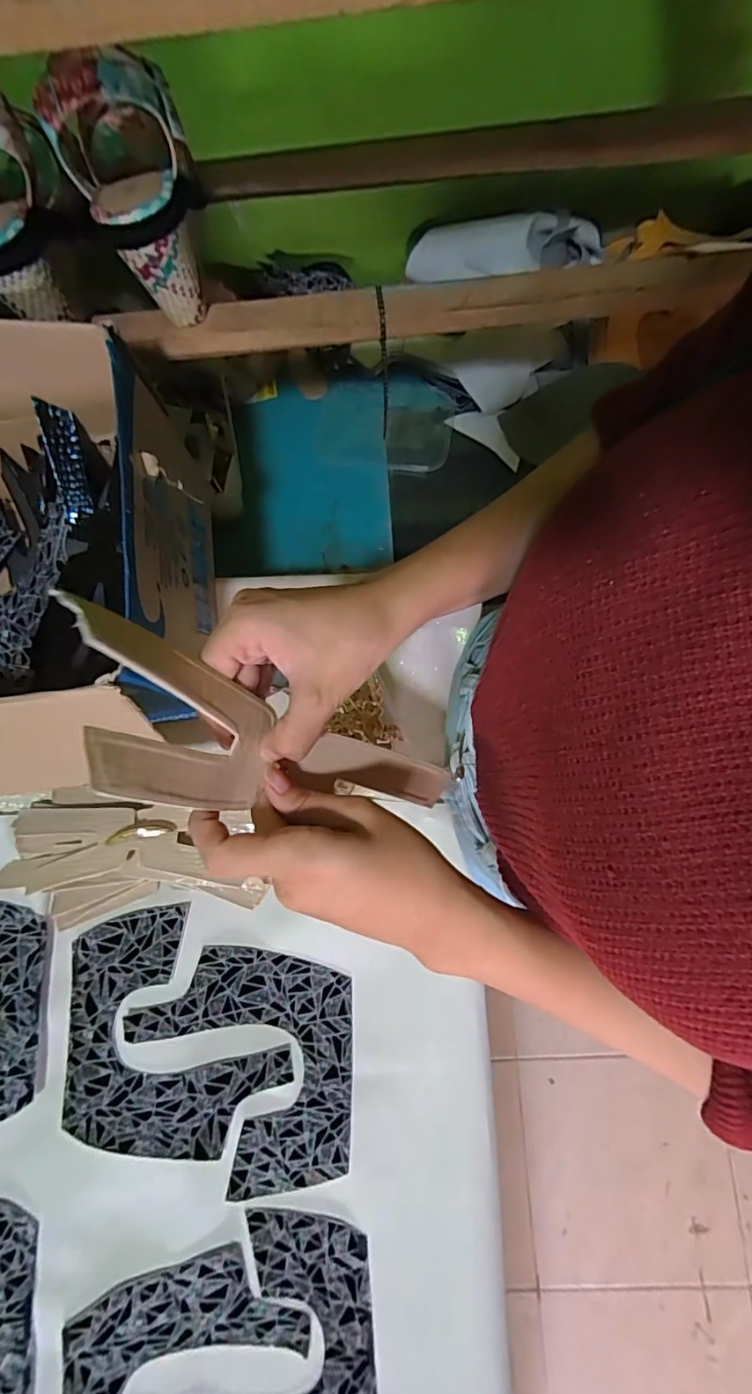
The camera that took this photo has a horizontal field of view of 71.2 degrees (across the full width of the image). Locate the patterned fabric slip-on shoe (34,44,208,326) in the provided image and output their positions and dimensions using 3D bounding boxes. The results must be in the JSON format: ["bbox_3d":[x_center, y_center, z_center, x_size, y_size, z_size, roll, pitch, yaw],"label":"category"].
[{"bbox_3d":[-0.164,-0.352,0.373,0.084,0.135,0.075,-23,78,-2],"label":"patterned fabric slip-on shoe"}]

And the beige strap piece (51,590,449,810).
[{"bbox_3d":[-0.043,0.025,0.272,0.023,0.226,0.072,0,75,45],"label":"beige strap piece"}]

